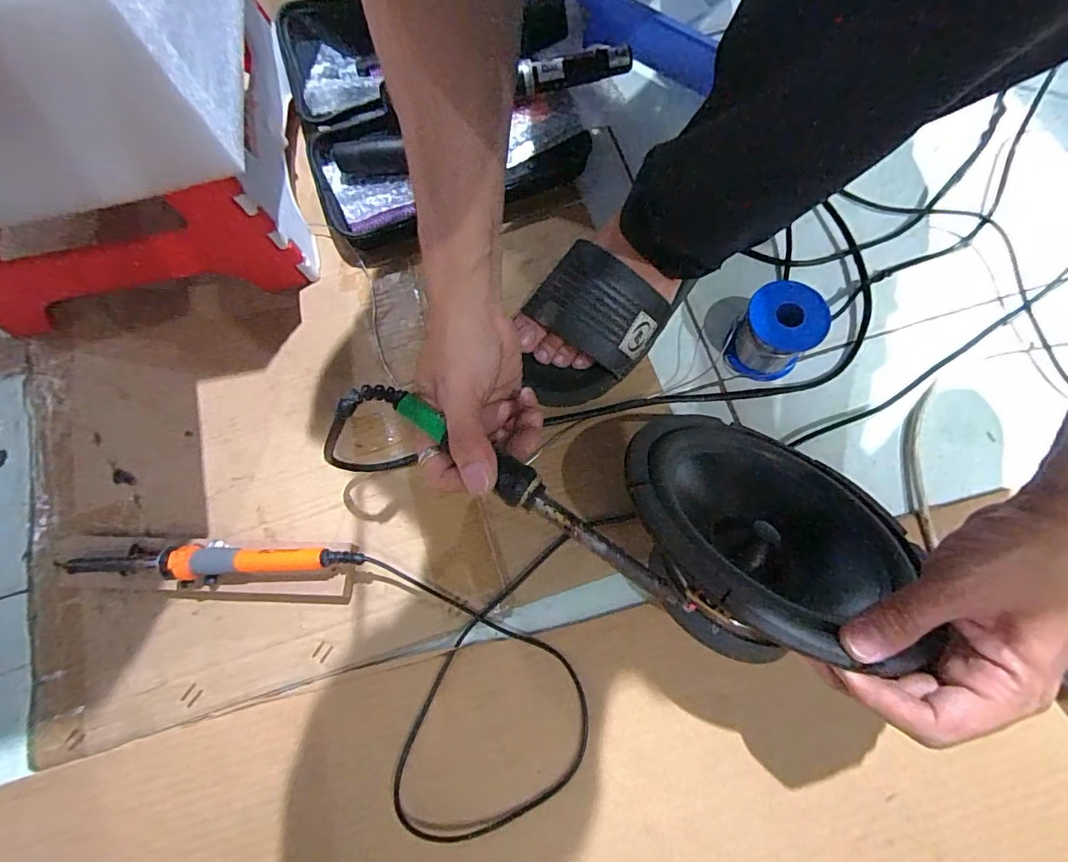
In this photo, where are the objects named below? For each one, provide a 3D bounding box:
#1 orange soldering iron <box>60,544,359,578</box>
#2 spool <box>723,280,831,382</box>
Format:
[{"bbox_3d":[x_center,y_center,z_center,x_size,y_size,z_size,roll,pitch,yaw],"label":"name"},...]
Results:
[{"bbox_3d":[-0.250,0.100,0.393,0.232,0.022,0.022,-4,73,1],"label":"orange soldering iron"},{"bbox_3d":[0.206,-0.083,0.439,0.063,0.067,0.056,35,77,12],"label":"spool"}]

